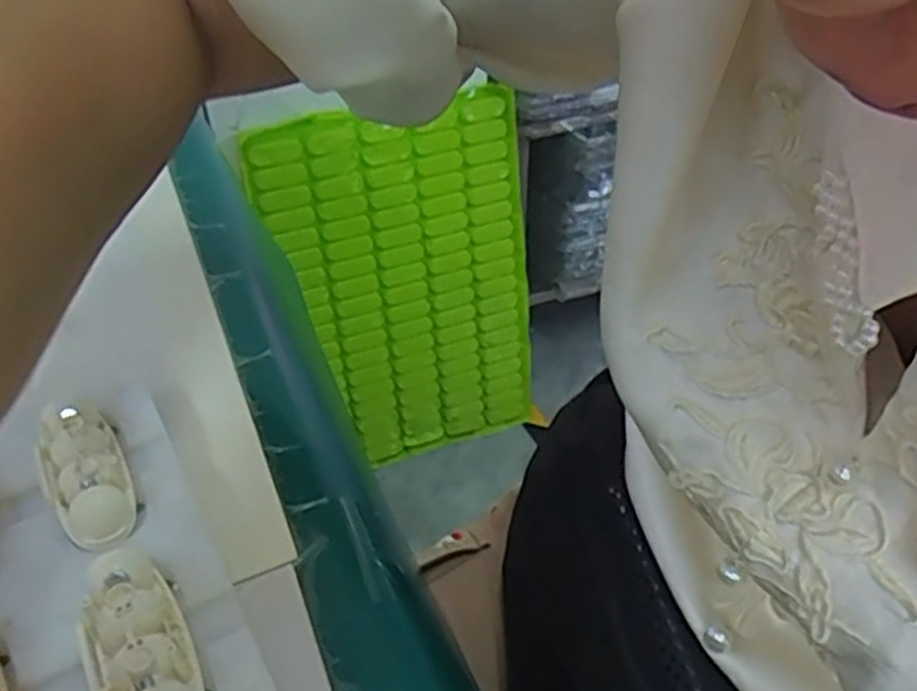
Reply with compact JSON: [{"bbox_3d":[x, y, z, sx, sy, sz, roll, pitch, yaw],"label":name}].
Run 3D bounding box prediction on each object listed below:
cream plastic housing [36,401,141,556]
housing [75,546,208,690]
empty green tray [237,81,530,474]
[{"bbox_3d":[-0.122,0.040,0.260,0.023,0.016,0.057,-22,45,-22],"label":"cream plastic housing"},{"bbox_3d":[-0.086,0.080,0.213,0.026,0.015,0.063,-22,45,-23],"label":"housing"},{"bbox_3d":[-0.073,-0.075,1.211,0.399,0.582,0.037,-18,33,-21],"label":"empty green tray"}]

